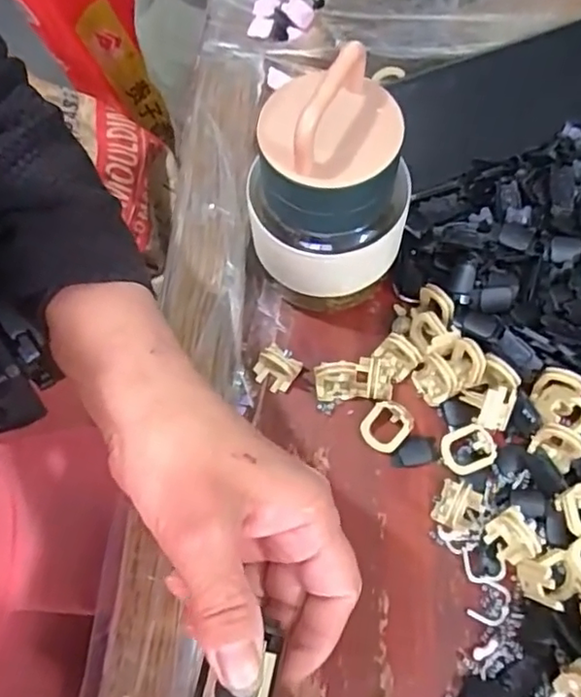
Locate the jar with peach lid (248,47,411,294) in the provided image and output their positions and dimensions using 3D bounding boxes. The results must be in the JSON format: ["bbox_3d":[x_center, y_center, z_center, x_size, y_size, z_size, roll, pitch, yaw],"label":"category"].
[{"bbox_3d":[0.016,-0.071,0.278,0.073,0.117,0.061,-9,67,0],"label":"jar with peach lid"}]

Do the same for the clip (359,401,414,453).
[{"bbox_3d":[0.048,0.039,0.307,0.022,0.008,0.026,37,97,13],"label":"clip"}]

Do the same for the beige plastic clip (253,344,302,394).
[{"bbox_3d":[-0.007,0.010,0.317,0.021,0.021,0.018,32,72,16],"label":"beige plastic clip"}]

